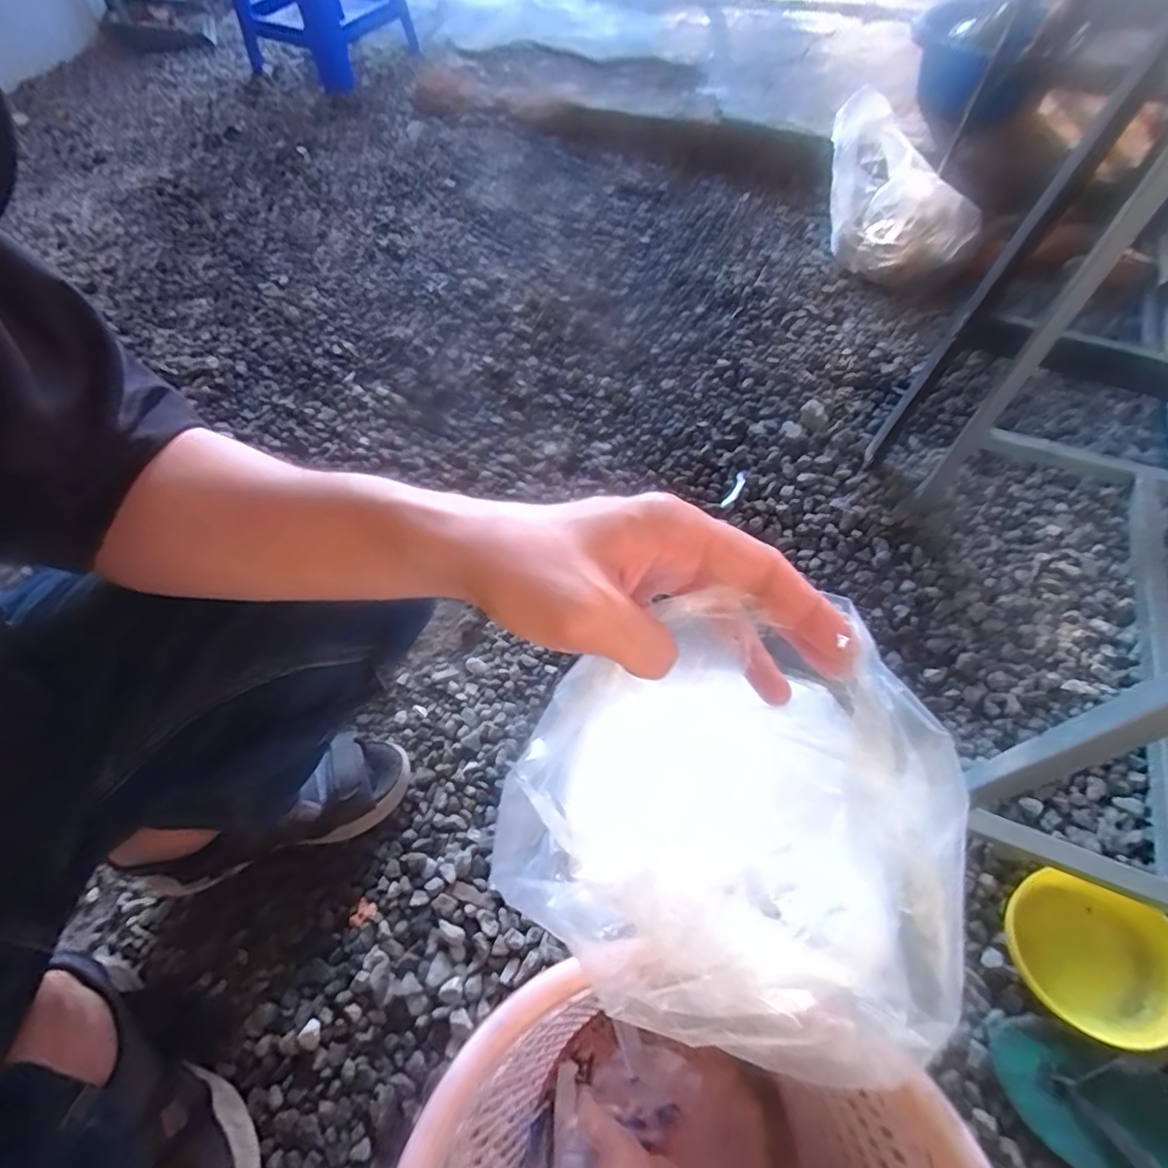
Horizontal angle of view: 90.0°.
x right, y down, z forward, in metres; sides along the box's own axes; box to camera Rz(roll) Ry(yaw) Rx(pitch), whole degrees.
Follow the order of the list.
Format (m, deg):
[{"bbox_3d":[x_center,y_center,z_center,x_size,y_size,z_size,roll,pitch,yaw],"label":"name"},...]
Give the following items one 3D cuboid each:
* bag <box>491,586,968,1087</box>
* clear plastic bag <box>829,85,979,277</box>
[{"bbox_3d":[0.050,0.114,0.270,0.192,0.139,0.152,-2,61,2],"label":"bag"},{"bbox_3d":[0.565,-0.722,1.077,0.126,0.215,0.326,-24,63,-10],"label":"clear plastic bag"}]

